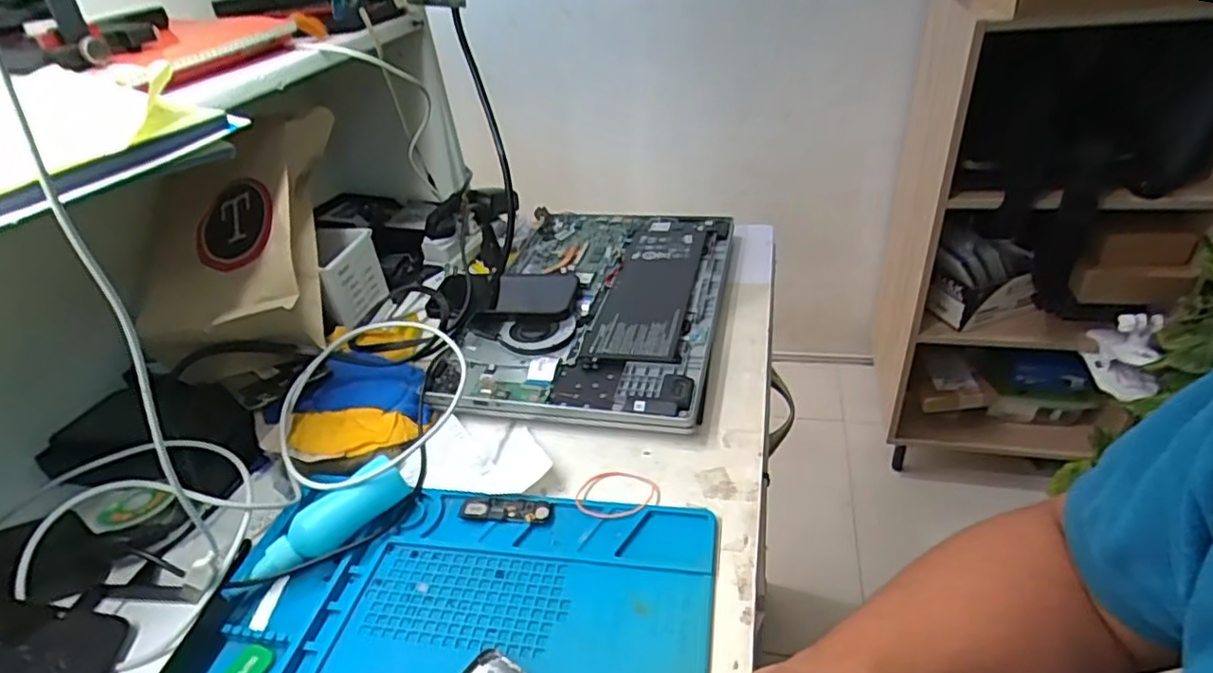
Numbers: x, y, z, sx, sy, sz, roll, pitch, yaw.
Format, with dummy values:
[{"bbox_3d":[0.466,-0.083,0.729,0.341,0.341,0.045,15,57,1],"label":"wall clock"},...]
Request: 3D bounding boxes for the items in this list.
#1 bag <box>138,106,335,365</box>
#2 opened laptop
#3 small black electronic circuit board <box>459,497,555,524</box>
[{"bbox_3d":[-0.348,-0.095,0.600,0.161,0.079,0.249,-9,67,7],"label":"bag"},{"bbox_3d":[-0.008,-0.040,0.661,0.246,0.033,0.365,3,36,14],"label":"opened laptop"},{"bbox_3d":[-0.073,0.125,0.457,0.066,0.006,0.018,0,35,10],"label":"small black electronic circuit board"}]

